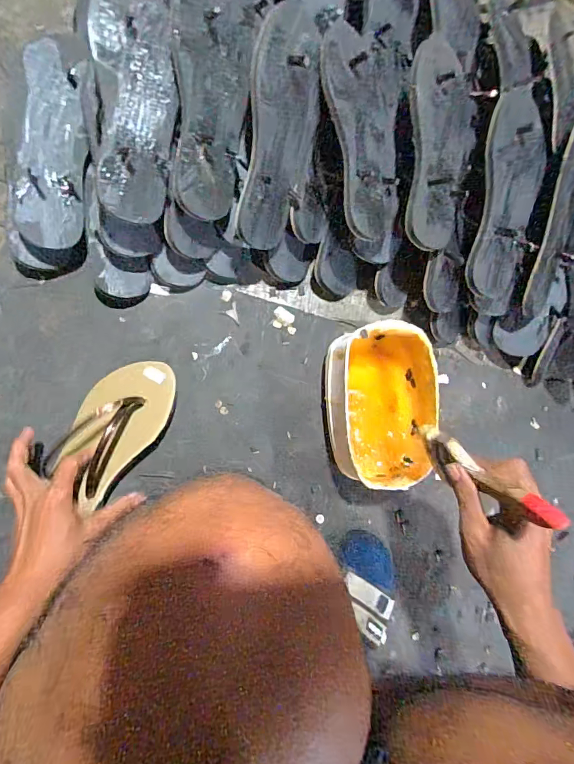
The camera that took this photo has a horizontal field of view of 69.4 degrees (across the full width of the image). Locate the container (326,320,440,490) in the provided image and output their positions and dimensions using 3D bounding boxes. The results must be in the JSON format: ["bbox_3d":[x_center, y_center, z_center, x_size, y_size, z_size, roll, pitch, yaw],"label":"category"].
[{"bbox_3d":[0.119,0.032,0.549,0.126,0.105,0.199,-5,85,-11],"label":"container"}]

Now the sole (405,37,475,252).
[{"bbox_3d":[0.187,-0.279,0.498,0.090,0.015,0.220,-5,101,-24],"label":"sole"}]

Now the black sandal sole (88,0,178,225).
[{"bbox_3d":[-0.160,-0.293,0.434,0.078,0.018,0.230,-2,101,-28],"label":"black sandal sole"}]

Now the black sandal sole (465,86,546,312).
[{"bbox_3d":[0.274,-0.230,0.526,0.094,0.056,0.269,3,101,-10],"label":"black sandal sole"}]

